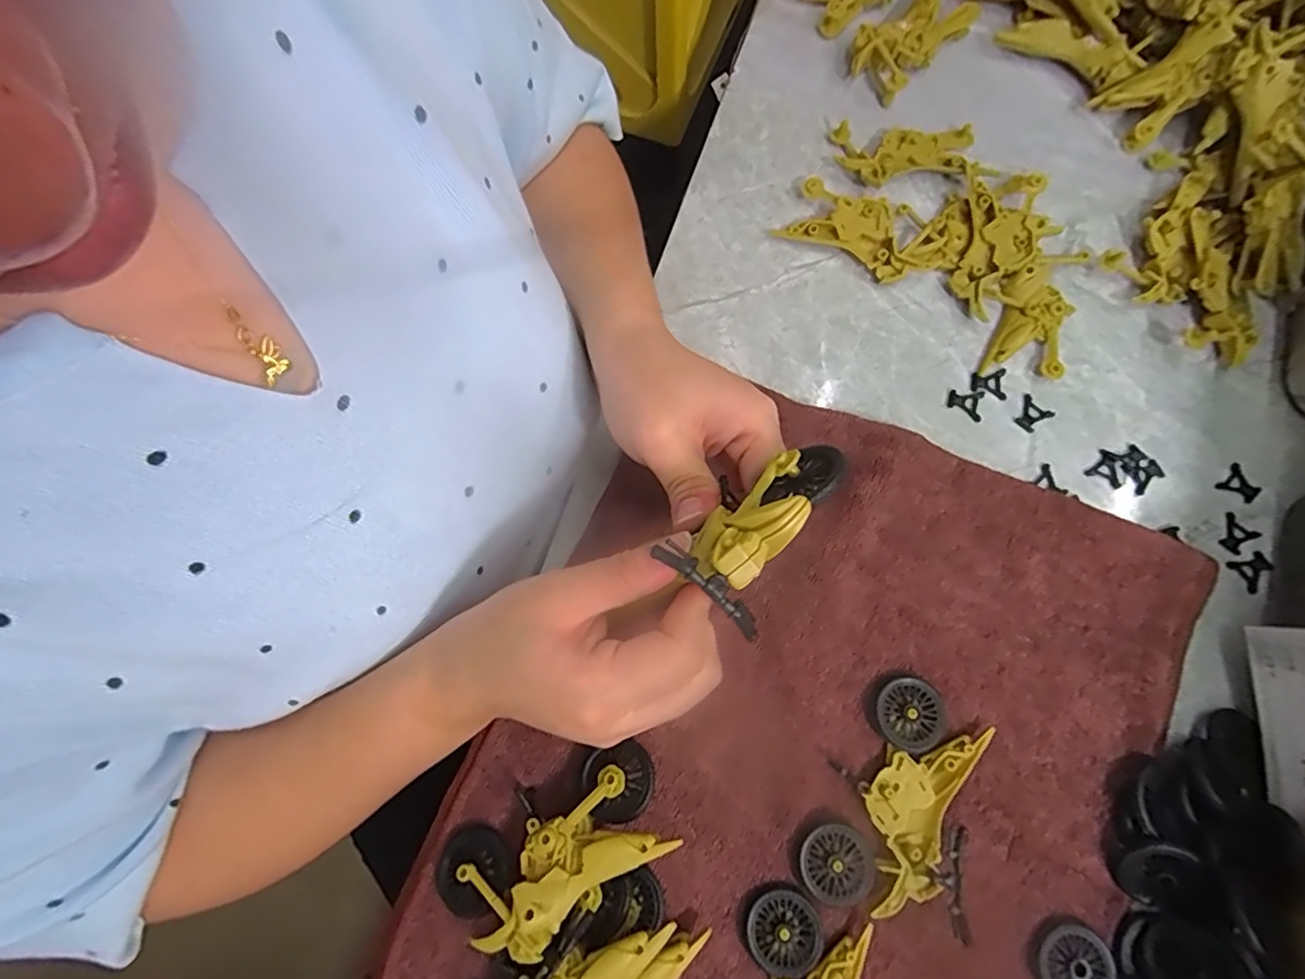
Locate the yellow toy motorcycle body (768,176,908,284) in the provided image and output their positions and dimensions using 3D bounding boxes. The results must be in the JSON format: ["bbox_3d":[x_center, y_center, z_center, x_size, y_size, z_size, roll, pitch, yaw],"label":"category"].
[{"bbox_3d":[0.131,-0.172,0.388,0.086,0.018,0.046,31,78,8],"label":"yellow toy motorcycle body"}]

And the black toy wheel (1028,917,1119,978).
[{"bbox_3d":[0.207,0.234,0.287,0.037,0.008,0.037,0,76,1],"label":"black toy wheel"}]

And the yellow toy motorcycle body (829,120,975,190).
[{"bbox_3d":[0.171,-0.227,0.401,0.093,0.015,0.055,7,76,2],"label":"yellow toy motorcycle body"}]

